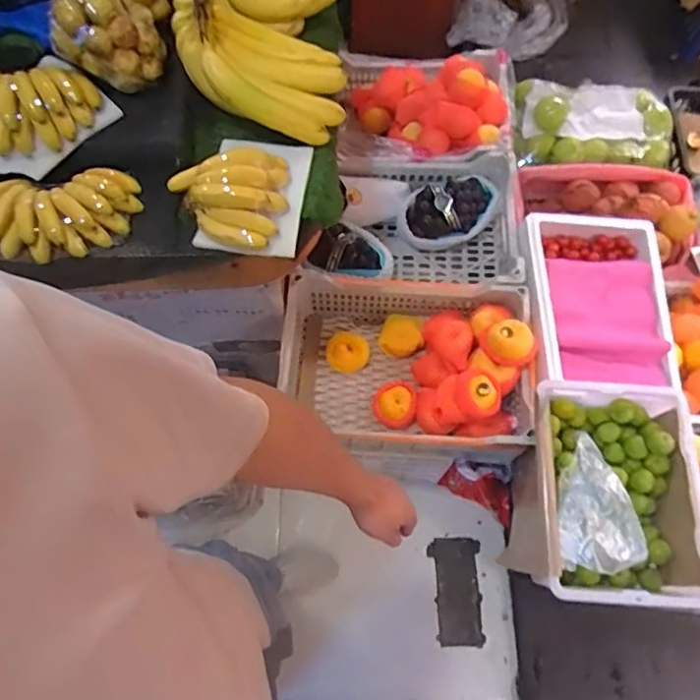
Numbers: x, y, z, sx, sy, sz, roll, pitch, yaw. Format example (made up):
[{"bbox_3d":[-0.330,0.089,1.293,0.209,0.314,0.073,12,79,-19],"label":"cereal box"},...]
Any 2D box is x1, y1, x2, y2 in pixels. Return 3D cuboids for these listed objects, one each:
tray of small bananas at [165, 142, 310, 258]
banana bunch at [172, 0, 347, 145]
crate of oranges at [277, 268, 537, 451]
[{"bbox_3d":[-0.171,-0.253,0.858,0.208,0.090,0.204,6,68,2],"label":"tray of small bananas"},{"bbox_3d":[-0.146,-0.474,0.925,0.277,0.156,0.232,5,68,1],"label":"banana bunch"},{"bbox_3d":[0.113,0.026,1.250,0.531,0.182,0.397,1,67,0],"label":"crate of oranges"}]

